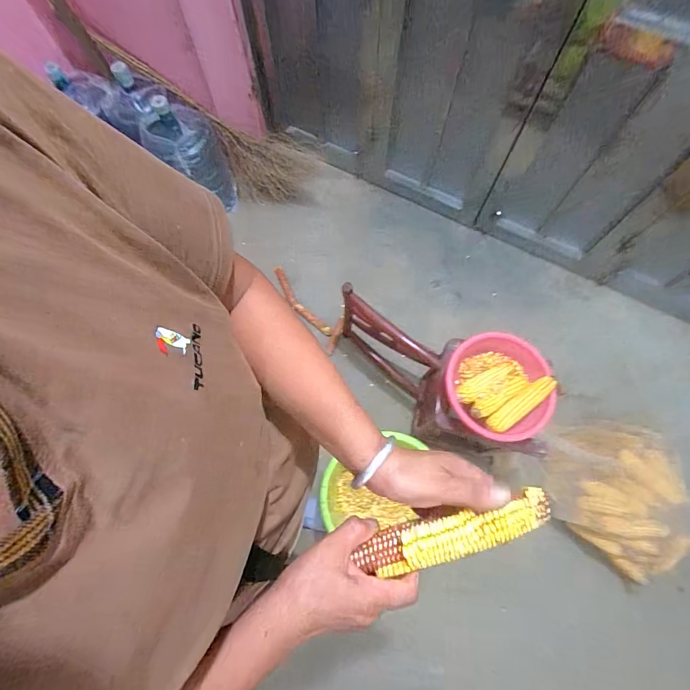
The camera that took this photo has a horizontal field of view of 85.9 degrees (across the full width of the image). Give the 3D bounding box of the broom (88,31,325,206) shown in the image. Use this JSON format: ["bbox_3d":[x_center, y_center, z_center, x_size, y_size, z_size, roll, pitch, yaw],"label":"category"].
[{"bbox_3d":[-0.502,-0.822,1.432,0.819,0.320,0.169,28,70,-23],"label":"broom"}]

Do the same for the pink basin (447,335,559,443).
[{"bbox_3d":[0.405,0.113,0.987,0.254,0.097,0.269,0,70,0],"label":"pink basin"}]

